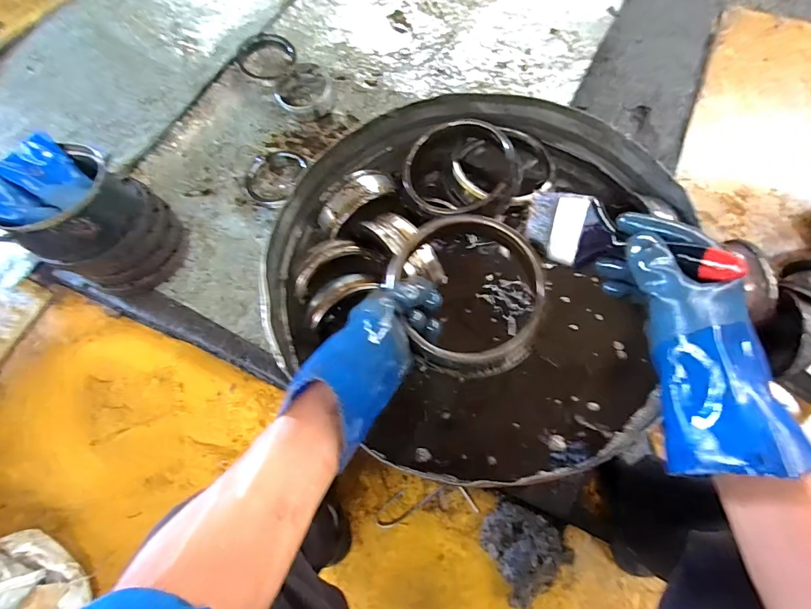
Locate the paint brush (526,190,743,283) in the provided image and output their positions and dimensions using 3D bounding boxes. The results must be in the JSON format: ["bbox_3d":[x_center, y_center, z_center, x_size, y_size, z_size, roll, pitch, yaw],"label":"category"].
[{"bbox_3d":[0.197,-0.063,0.381,0.012,0.068,0.203,-3,18,-34],"label":"paint brush"}]

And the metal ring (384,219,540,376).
[{"bbox_3d":[0.071,-0.014,0.434,0.156,0.038,0.182,-22,84,-2],"label":"metal ring"}]

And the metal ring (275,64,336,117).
[{"bbox_3d":[-0.305,-0.647,1.223,0.164,0.022,0.172,0,90,3],"label":"metal ring"}]

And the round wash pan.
[{"bbox_3d":[0.077,-0.062,0.591,0.539,0.114,0.566,-2,67,5],"label":"round wash pan"}]

